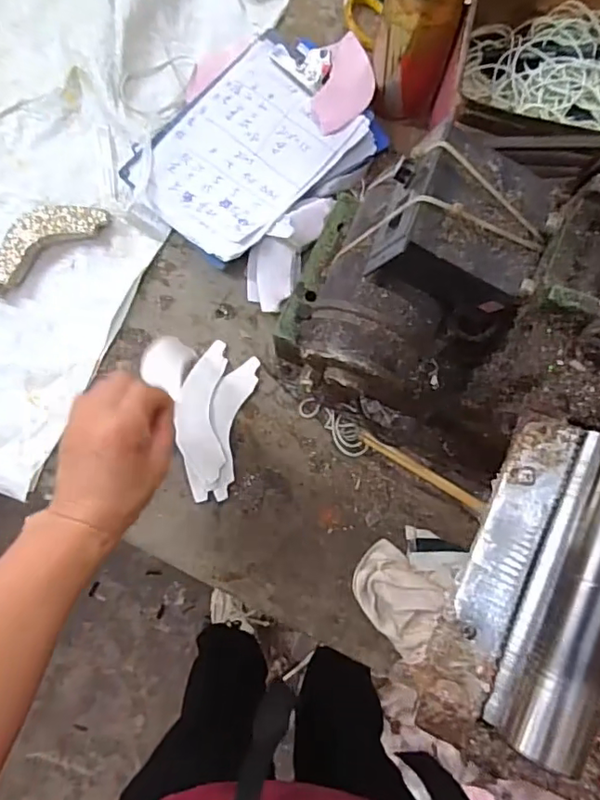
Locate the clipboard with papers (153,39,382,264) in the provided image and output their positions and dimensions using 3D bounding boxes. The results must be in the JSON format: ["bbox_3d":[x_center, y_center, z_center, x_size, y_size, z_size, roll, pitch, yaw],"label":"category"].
[{"bbox_3d":[-0.045,-0.253,0.543,0.226,0.027,0.161,-41,84,-6],"label":"clipboard with papers"}]

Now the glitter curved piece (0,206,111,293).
[{"bbox_3d":[-0.255,-0.158,0.534,0.132,0.021,0.044,-36,84,-5],"label":"glitter curved piece"}]

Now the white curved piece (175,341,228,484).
[{"bbox_3d":[-0.094,0.010,0.523,0.044,0.007,0.131,-1,82,-1],"label":"white curved piece"}]

